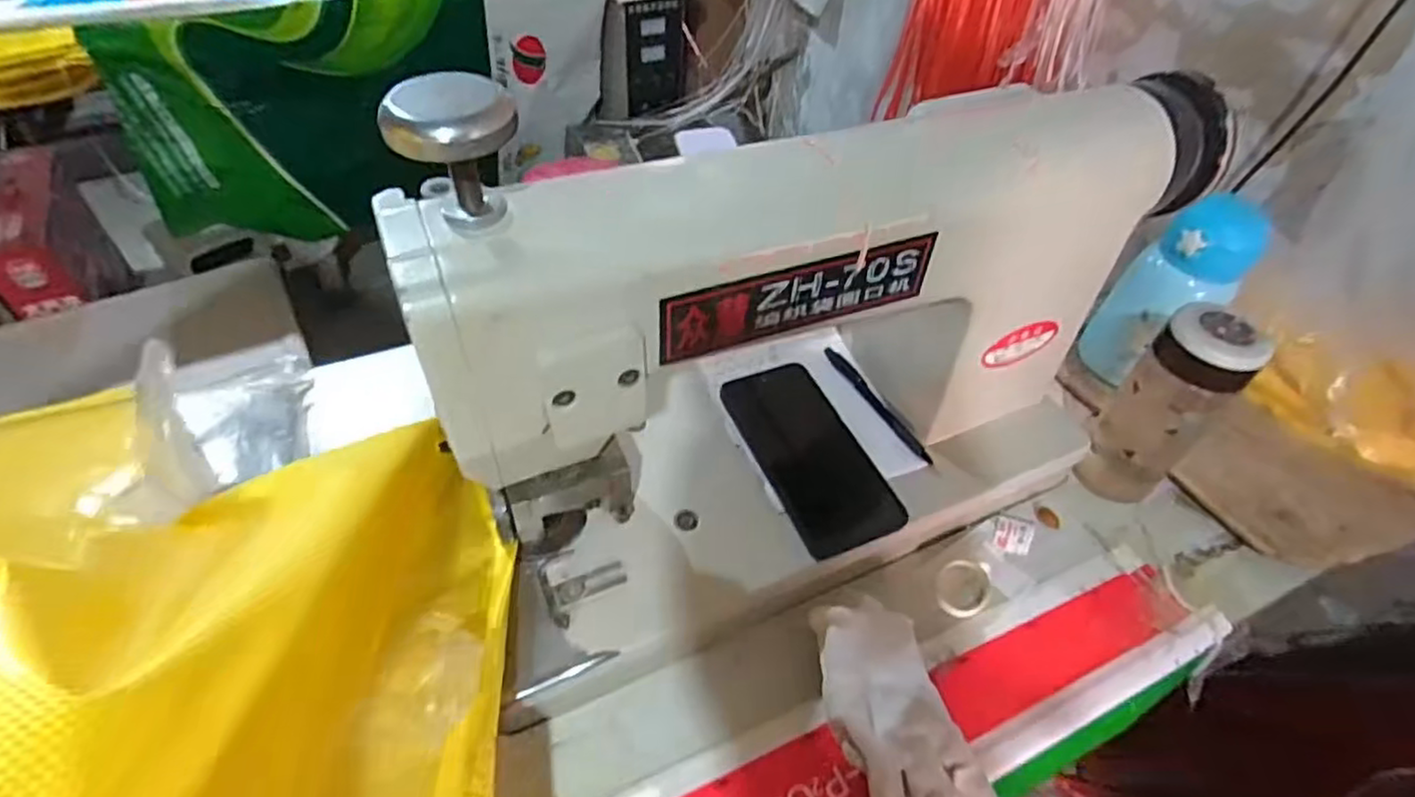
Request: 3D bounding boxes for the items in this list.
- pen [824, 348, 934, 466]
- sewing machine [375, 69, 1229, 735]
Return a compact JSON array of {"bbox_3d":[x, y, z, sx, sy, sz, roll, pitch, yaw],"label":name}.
[{"bbox_3d":[0.137,0.003,0.566,0.016,0.007,0.132,-21,52,-21],"label":"pen"},{"bbox_3d":[0.089,-0.035,0.466,0.501,0.309,0.207,-14,50,-16],"label":"sewing machine"}]

